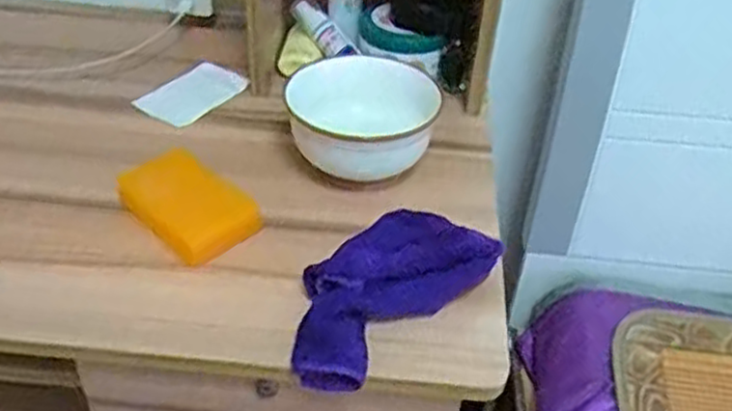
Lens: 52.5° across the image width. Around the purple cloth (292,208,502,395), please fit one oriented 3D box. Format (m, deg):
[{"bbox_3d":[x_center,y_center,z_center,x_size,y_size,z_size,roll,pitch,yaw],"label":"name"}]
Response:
[{"bbox_3d":[0.012,0.049,0.514,0.166,0.056,0.084,-29,50,-34],"label":"purple cloth"}]

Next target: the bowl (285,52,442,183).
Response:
[{"bbox_3d":[-0.003,-0.071,0.634,0.122,0.076,0.122,2,40,-2],"label":"bowl"}]

